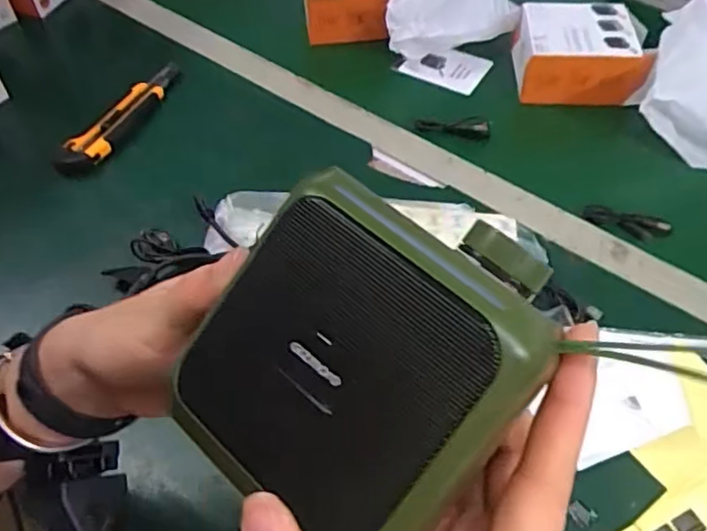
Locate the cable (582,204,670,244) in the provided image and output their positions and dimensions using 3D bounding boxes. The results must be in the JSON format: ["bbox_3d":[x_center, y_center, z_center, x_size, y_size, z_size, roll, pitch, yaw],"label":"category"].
[{"bbox_3d":[0.251,-0.041,0.579,0.075,0.016,0.020,19,56,12],"label":"cable"}]

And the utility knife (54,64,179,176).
[{"bbox_3d":[-0.236,-0.160,0.656,0.041,0.017,0.181,24,57,16],"label":"utility knife"}]

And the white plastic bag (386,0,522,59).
[{"bbox_3d":[0.124,-0.302,0.724,0.093,0.080,0.179,37,61,23],"label":"white plastic bag"}]

